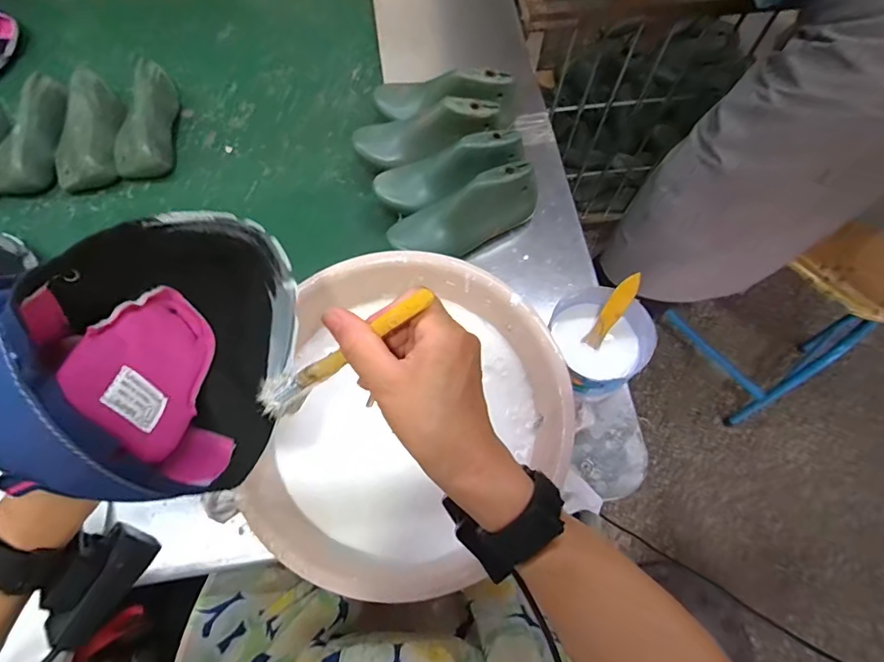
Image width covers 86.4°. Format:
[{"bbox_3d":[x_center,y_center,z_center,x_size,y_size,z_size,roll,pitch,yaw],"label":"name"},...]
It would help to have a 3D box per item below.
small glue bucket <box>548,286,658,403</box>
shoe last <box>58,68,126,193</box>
[{"bbox_3d":[0.172,0.016,0.516,0.106,0.083,0.114,-8,68,-4],"label":"small glue bucket"},{"bbox_3d":[-0.544,-0.305,0.710,0.085,0.060,0.195,-12,68,-6],"label":"shoe last"}]

